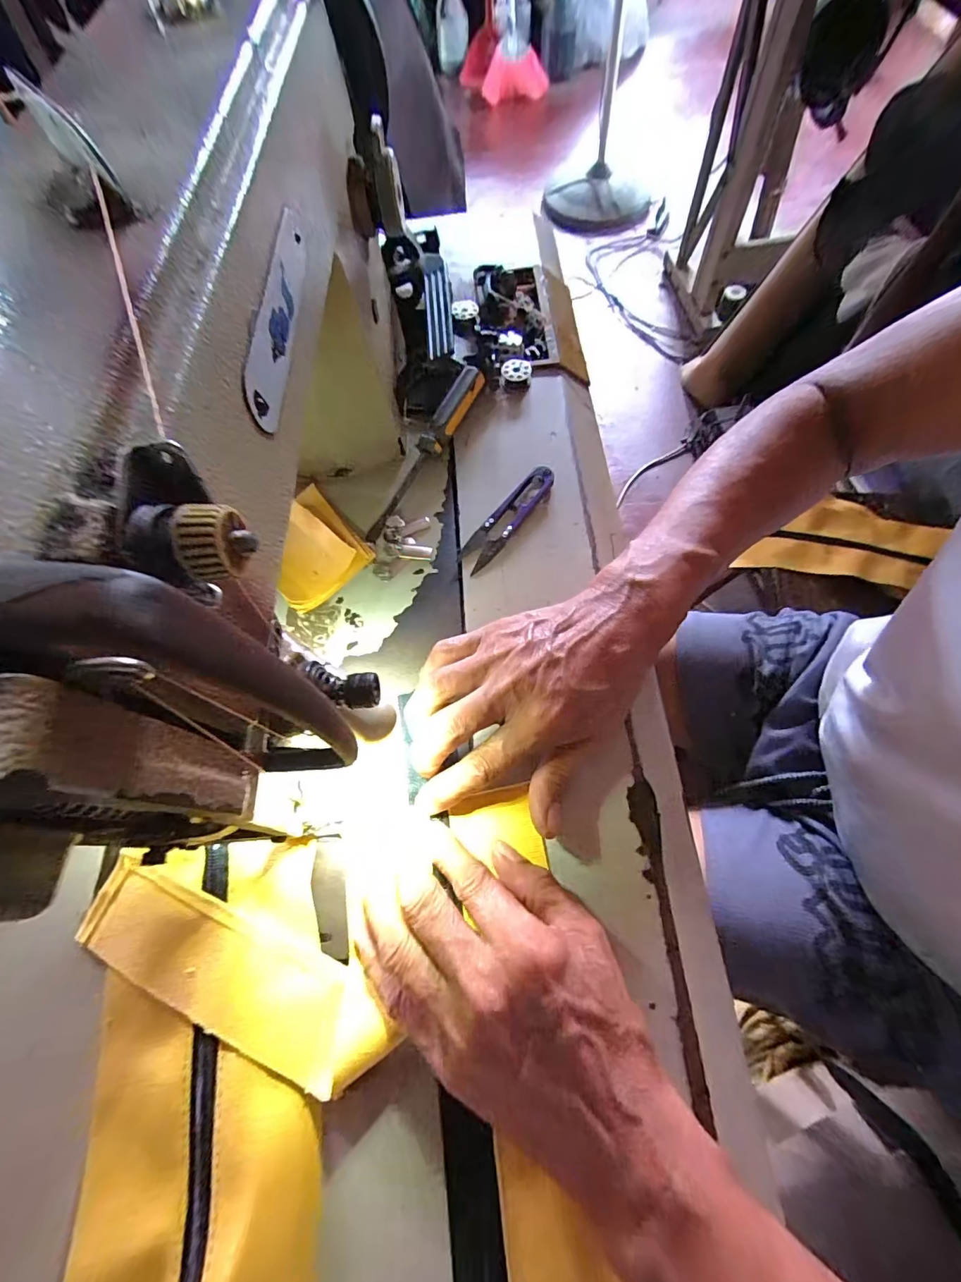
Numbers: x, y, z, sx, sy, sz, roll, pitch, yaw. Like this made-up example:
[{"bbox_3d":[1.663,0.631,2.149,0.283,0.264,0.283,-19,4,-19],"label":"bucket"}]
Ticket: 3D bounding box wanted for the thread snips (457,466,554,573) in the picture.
[{"bbox_3d":[0.019,-0.091,0.342,0.025,0.008,0.100,31,71,16],"label":"thread snips"}]

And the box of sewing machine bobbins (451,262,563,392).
[{"bbox_3d":[0.022,-0.282,0.418,0.086,0.026,0.148,-6,65,0],"label":"box of sewing machine bobbins"}]

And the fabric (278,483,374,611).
[{"bbox_3d":[-0.125,-0.068,0.337,0.065,0.015,0.085,-38,69,-13],"label":"fabric"}]

